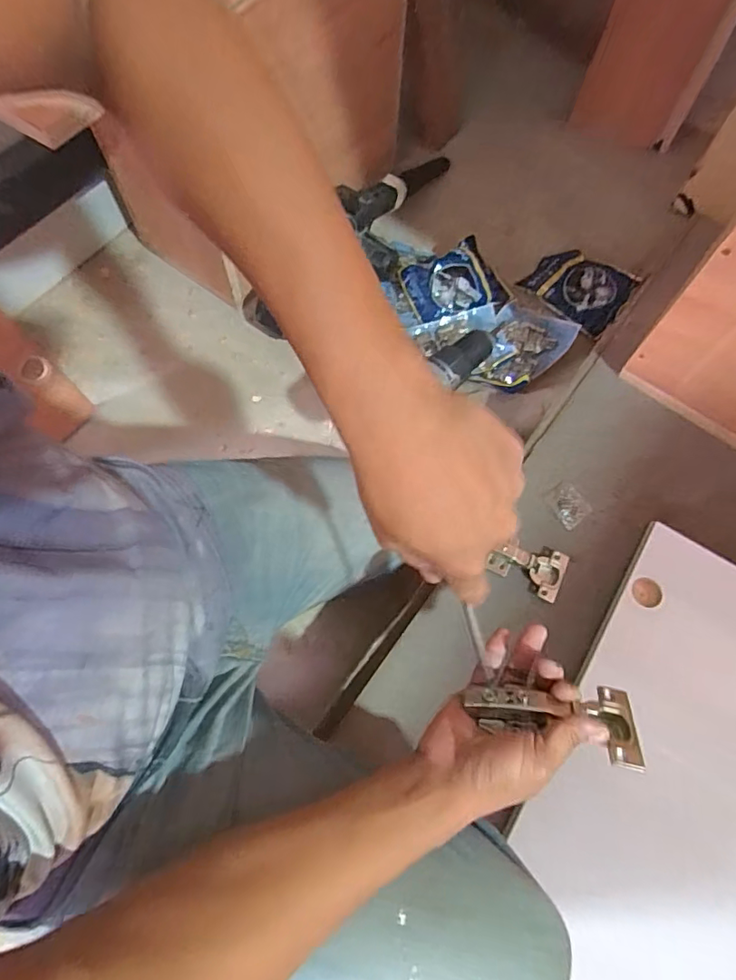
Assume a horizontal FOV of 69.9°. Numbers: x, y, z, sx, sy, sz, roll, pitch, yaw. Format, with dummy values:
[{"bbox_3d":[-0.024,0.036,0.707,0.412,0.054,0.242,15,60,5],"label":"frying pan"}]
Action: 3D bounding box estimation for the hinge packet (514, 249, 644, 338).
[{"bbox_3d":[0.358,-0.349,0.896,0.162,0.029,0.134,40,71,13],"label":"hinge packet"}]

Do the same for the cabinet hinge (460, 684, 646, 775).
[{"bbox_3d":[0.132,0.162,0.380,0.120,0.031,0.051,8,67,7],"label":"cabinet hinge"}]

